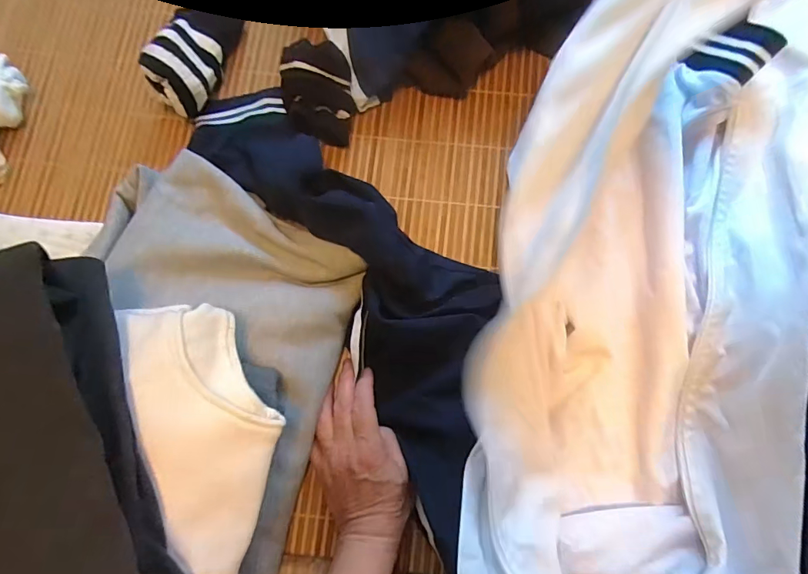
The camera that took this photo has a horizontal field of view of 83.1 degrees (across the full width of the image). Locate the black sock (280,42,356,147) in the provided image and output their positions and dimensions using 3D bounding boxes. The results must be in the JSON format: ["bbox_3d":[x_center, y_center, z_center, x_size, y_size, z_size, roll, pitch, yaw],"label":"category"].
[{"bbox_3d":[-0.090,-0.201,0.479,0.071,0.060,0.081,-2,77,1],"label":"black sock"}]

